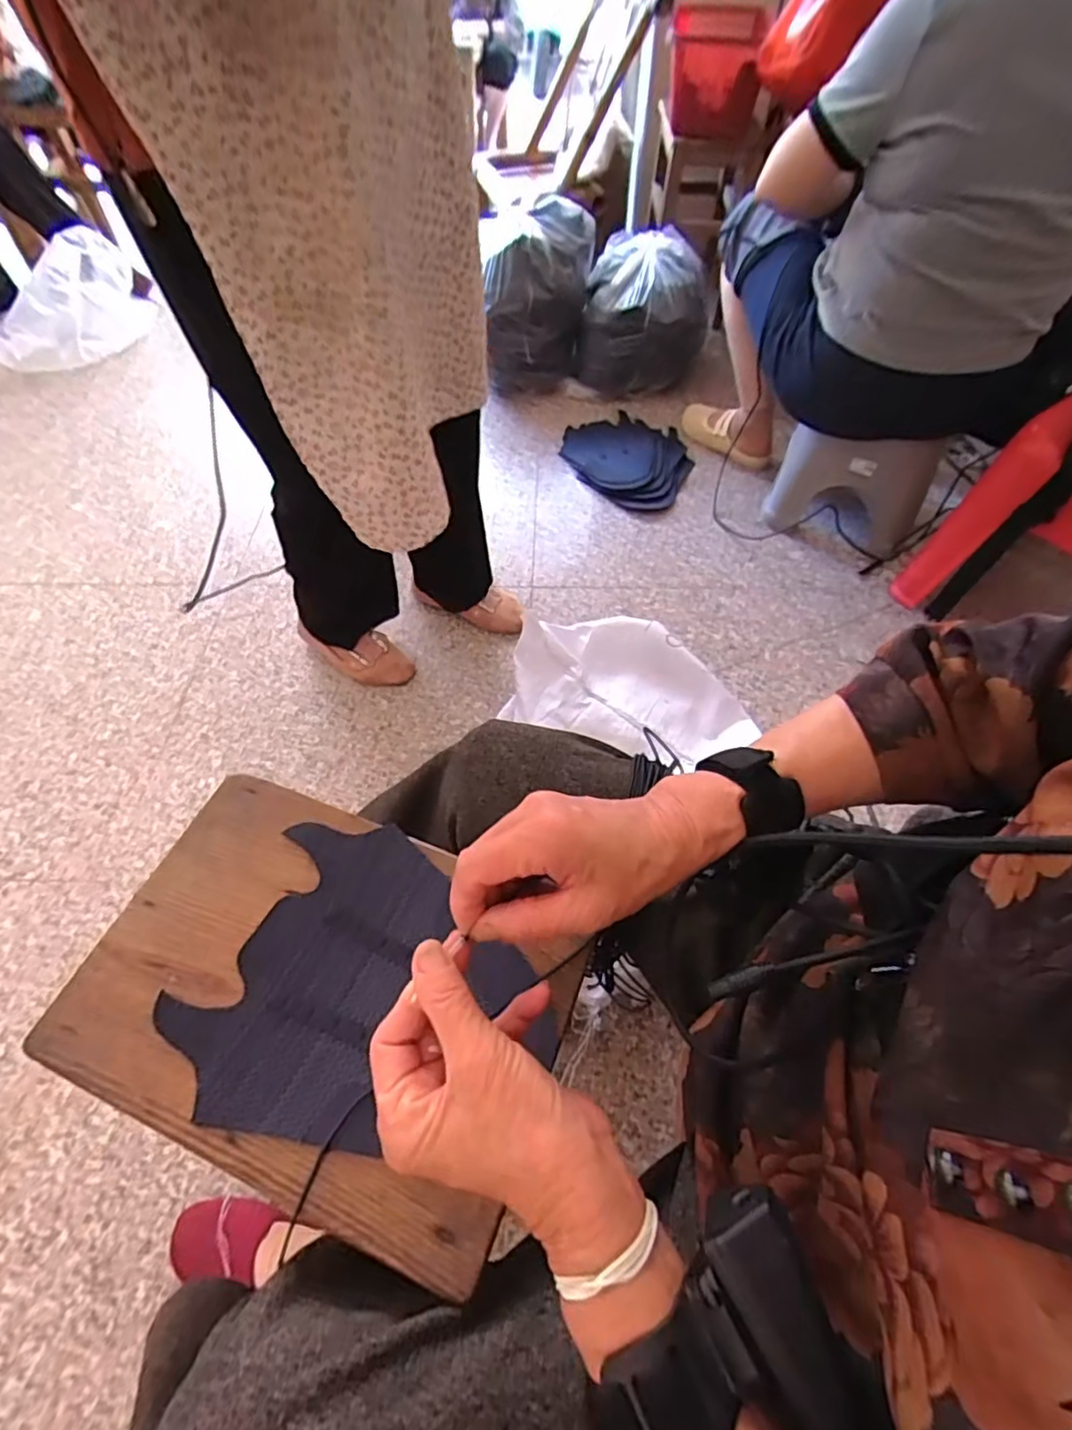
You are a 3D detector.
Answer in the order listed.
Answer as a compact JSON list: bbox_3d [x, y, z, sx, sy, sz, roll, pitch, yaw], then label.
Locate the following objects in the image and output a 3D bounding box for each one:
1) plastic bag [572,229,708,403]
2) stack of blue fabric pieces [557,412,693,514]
[{"bbox_3d":[0.263,-0.958,1.508,0.301,0.267,0.281,14,58,10],"label":"plastic bag"},{"bbox_3d":[0.208,-0.576,1.362,0.262,0.044,0.343,-12,56,-9],"label":"stack of blue fabric pieces"}]

